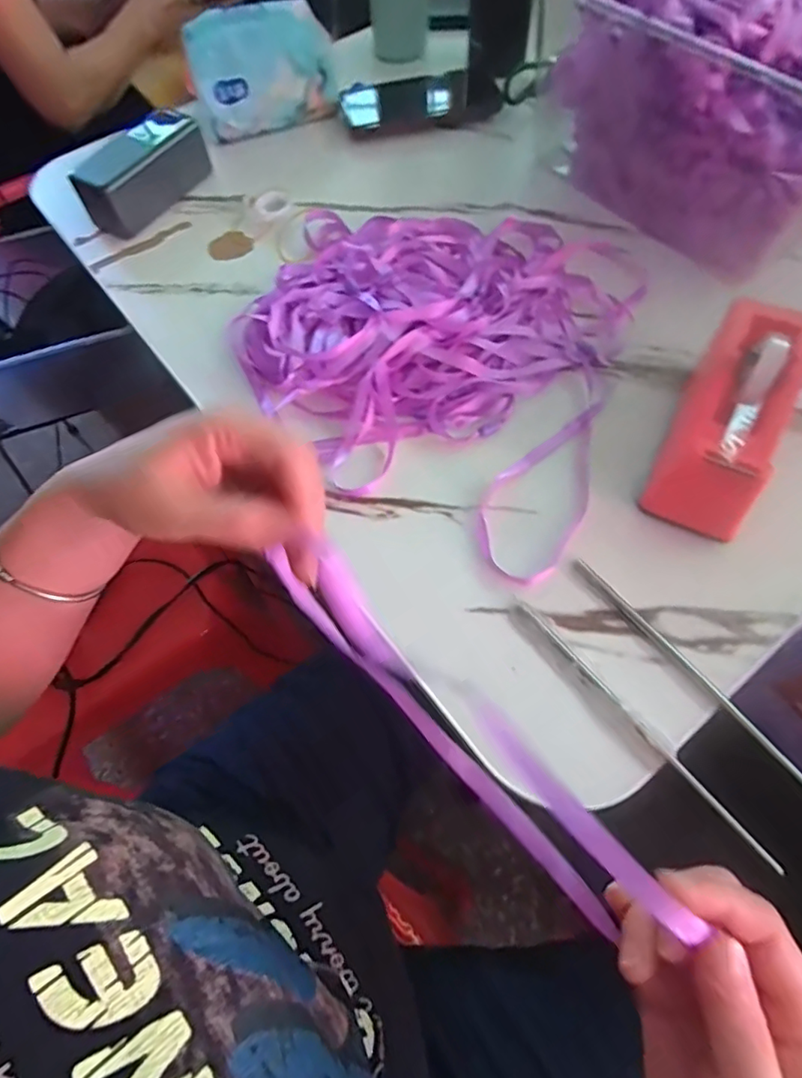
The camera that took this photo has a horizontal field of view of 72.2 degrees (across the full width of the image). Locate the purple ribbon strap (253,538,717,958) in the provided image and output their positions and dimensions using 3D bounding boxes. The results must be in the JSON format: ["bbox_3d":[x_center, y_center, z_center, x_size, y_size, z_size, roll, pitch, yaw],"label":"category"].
[{"bbox_3d":[0.018,0.078,0.243,0.212,0.078,0.024,42,71,15],"label":"purple ribbon strap"}]

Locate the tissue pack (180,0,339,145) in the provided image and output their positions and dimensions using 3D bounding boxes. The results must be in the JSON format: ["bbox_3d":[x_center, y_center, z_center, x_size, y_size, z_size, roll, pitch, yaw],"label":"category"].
[{"bbox_3d":[-0.147,-0.486,0.580,0.148,0.094,0.061,-23,65,-8],"label":"tissue pack"}]

